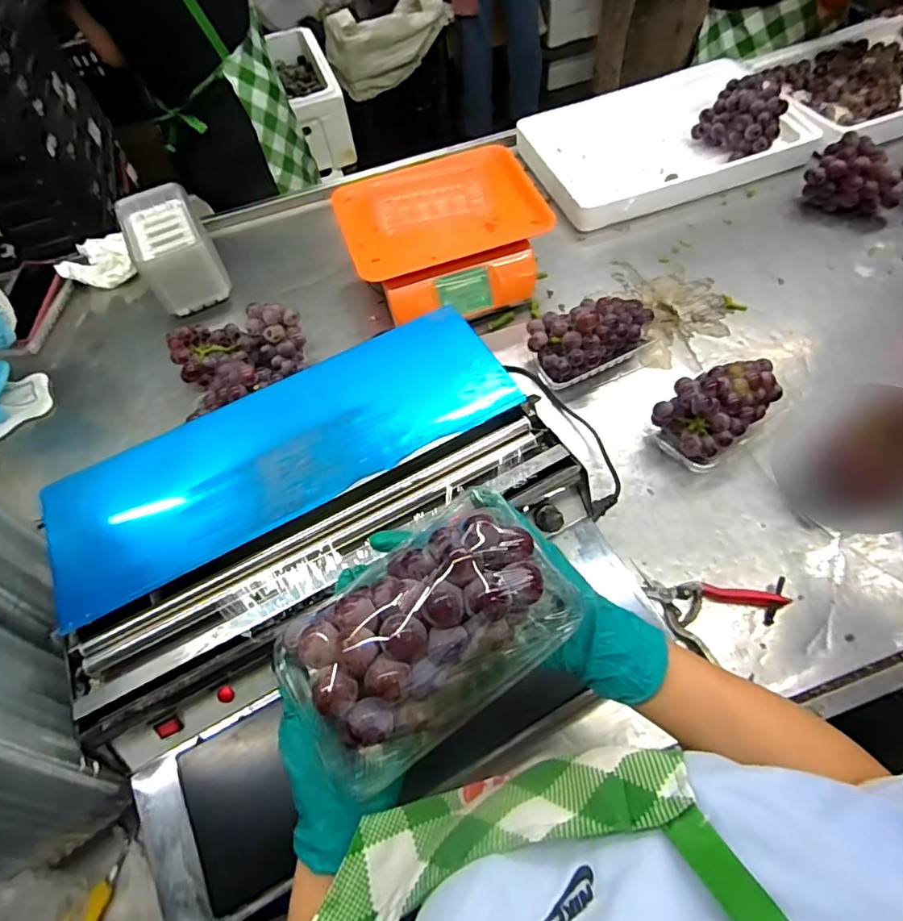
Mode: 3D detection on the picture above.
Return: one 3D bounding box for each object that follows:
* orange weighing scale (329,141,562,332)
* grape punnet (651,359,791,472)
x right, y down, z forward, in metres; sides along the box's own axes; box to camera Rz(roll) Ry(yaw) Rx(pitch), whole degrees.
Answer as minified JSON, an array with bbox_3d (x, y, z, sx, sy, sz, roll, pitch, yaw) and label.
[{"bbox_3d":[-0.015,-0.349,0.847,0.295,0.120,0.254,-19,60,-5],"label":"orange weighing scale"},{"bbox_3d":[0.343,-0.072,0.685,0.173,0.093,0.099,-35,63,-16],"label":"grape punnet"}]

